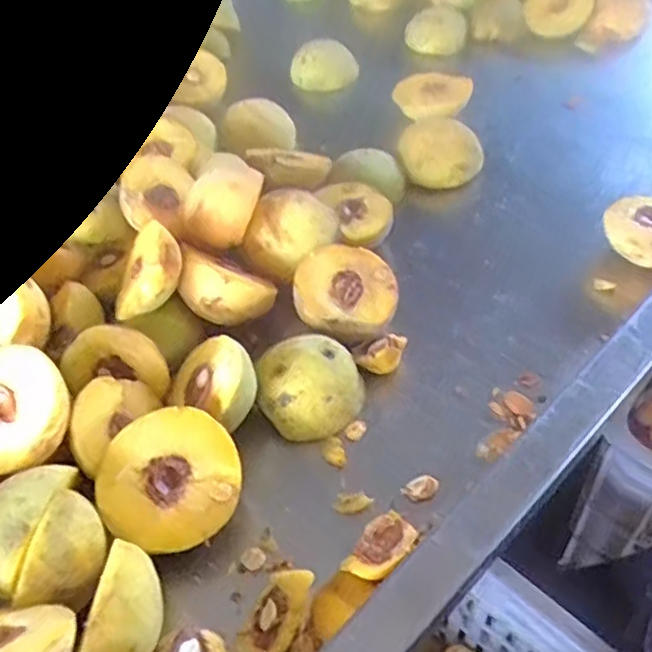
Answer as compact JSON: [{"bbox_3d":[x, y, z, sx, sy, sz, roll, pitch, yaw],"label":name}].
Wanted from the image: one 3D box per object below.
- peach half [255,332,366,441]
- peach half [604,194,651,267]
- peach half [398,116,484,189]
[{"bbox_3d":[-0.009,0.037,0.408,0.063,0.041,0.056,-4,48,2],"label":"peach half"},{"bbox_3d":[0.228,-0.069,0.466,0.057,0.026,0.051,-14,49,-7],"label":"peach half"},{"bbox_3d":[0.097,-0.147,0.561,0.068,0.026,0.066,-2,49,3],"label":"peach half"}]

